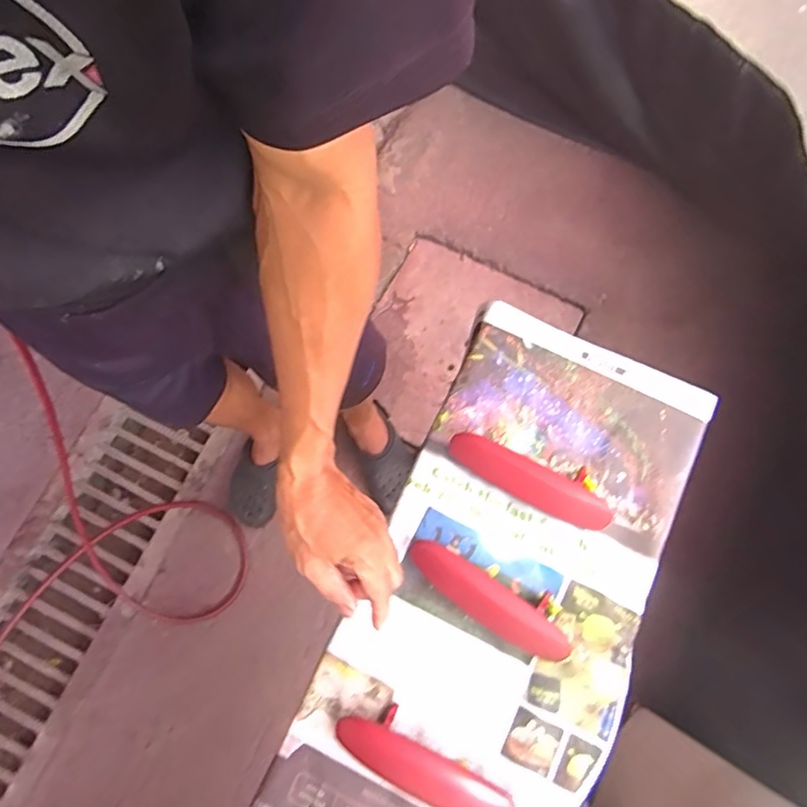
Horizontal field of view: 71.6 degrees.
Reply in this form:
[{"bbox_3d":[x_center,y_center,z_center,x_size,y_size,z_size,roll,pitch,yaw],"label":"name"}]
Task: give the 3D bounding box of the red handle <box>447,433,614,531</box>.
[{"bbox_3d":[0.123,0.072,0.542,0.164,0.033,0.045,23,76,11],"label":"red handle"}]

